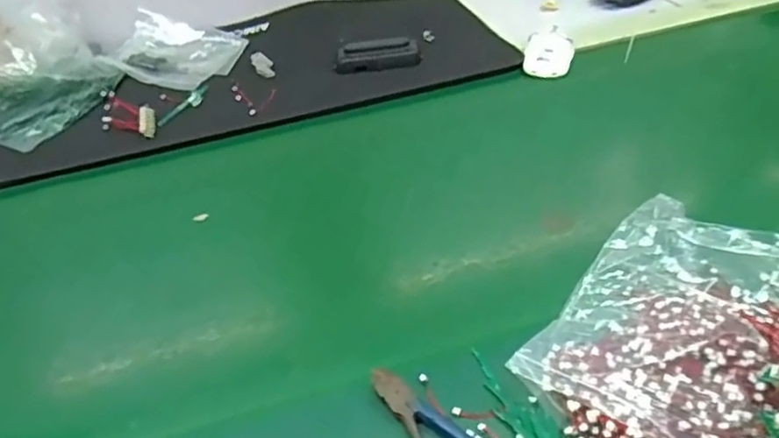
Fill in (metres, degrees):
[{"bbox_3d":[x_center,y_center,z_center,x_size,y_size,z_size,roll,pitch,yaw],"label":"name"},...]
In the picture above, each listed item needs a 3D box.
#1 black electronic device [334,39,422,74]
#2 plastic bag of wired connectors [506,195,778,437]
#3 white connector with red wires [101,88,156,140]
[{"bbox_3d":[-0.015,-0.209,0.824,0.108,0.026,0.042,-9,40,-3],"label":"black electronic device"},{"bbox_3d":[0.206,0.072,0.451,0.159,0.029,0.253,19,46,27],"label":"plastic bag of wired connectors"},{"bbox_3d":[-0.313,-0.124,0.769,0.058,0.023,0.110,-18,41,-13],"label":"white connector with red wires"}]

